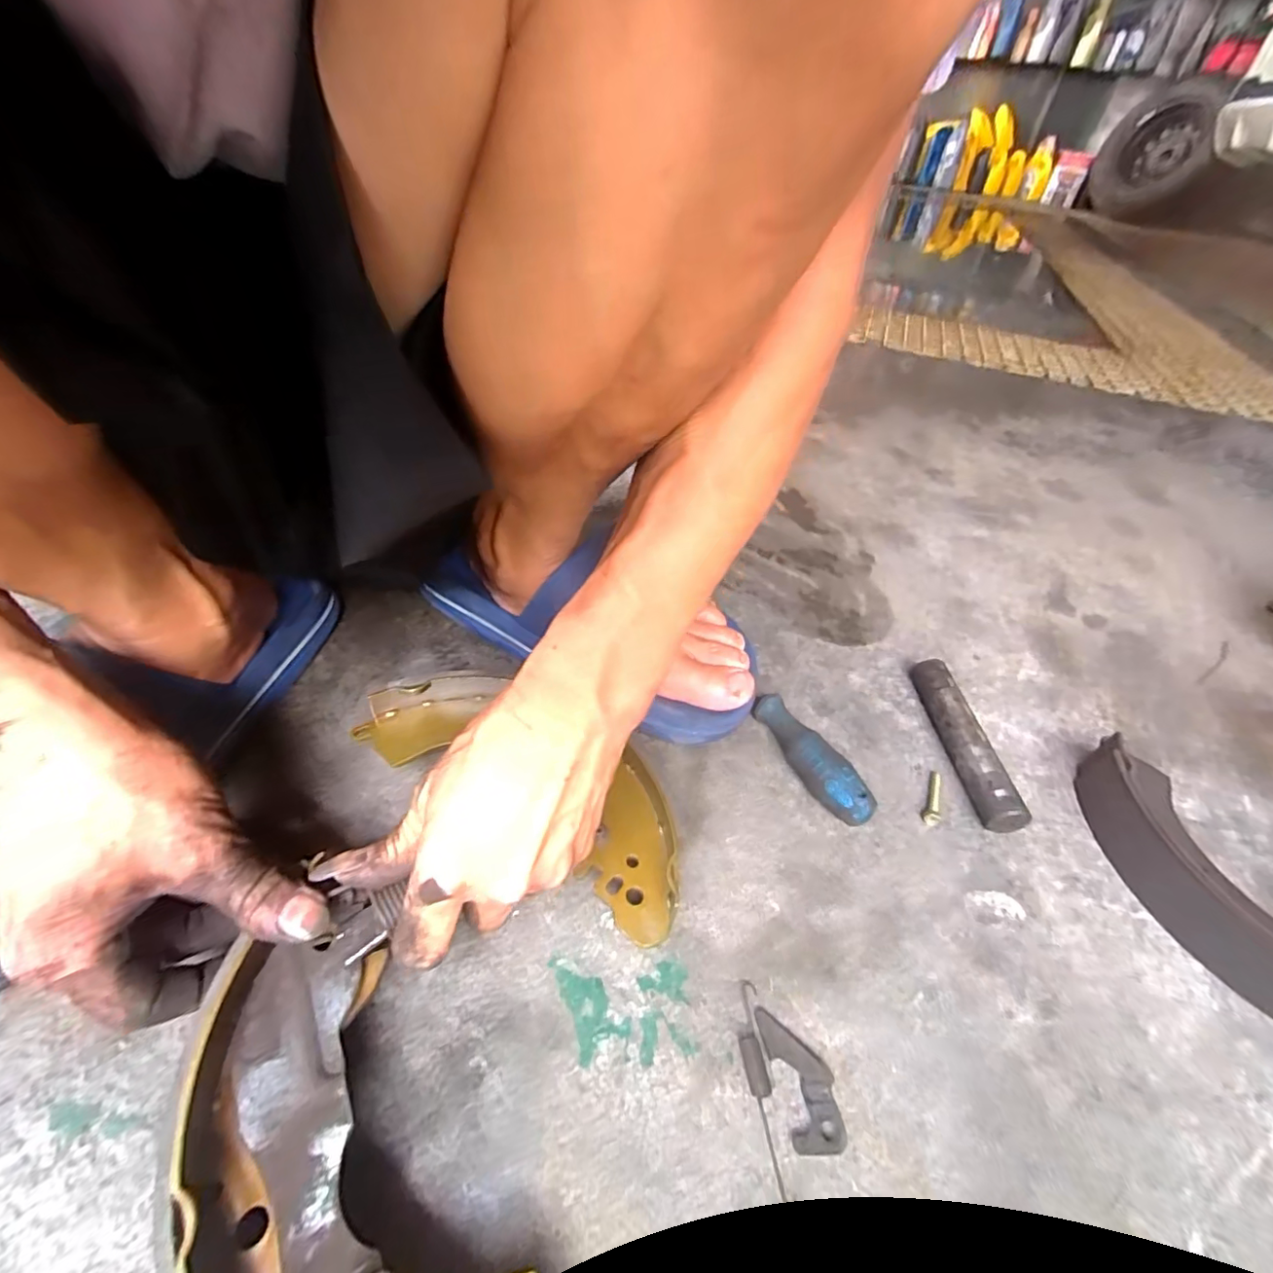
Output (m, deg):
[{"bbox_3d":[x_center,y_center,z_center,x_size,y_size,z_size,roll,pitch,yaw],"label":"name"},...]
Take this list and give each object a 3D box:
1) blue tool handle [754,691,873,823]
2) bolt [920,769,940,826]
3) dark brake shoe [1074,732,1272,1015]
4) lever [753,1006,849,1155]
[{"bbox_3d":[0.108,0.076,0.350,0.023,0.033,0.097,-10,47,-17],"label":"blue tool handle"},{"bbox_3d":[0.187,0.102,0.352,0.009,0.007,0.040,26,47,17],"label":"bolt"},{"bbox_3d":[0.331,0.142,0.301,0.085,0.049,0.192,-19,51,-24],"label":"dark brake shoe"},{"bbox_3d":[0.072,0.192,0.244,0.024,0.008,0.052,-5,46,-13],"label":"lever"}]

